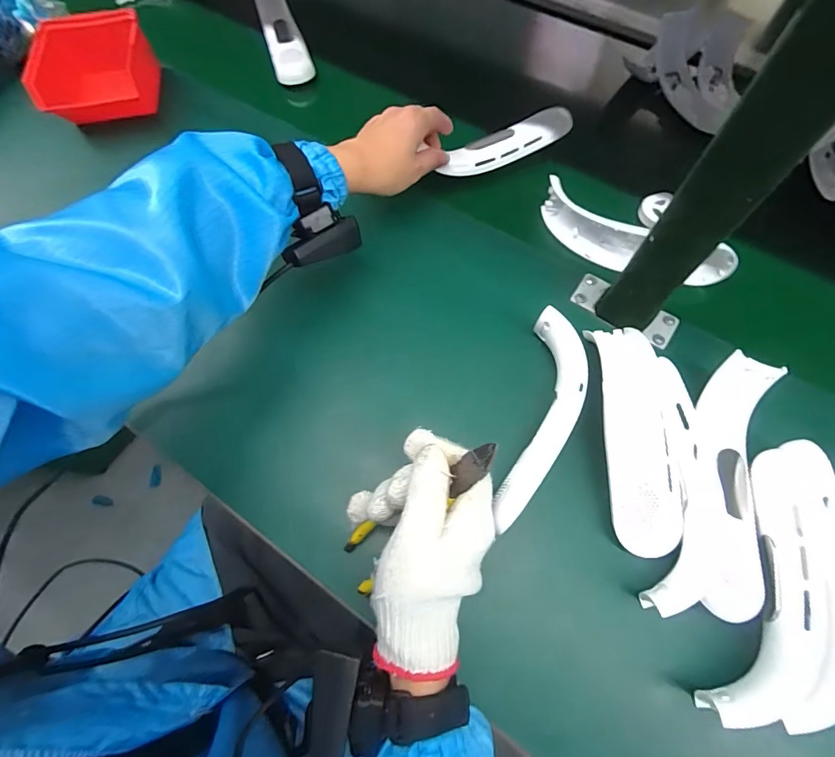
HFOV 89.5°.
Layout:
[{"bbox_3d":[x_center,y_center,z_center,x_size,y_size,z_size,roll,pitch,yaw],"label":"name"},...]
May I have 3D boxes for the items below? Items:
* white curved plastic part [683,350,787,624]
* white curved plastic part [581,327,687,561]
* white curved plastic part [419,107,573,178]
[{"bbox_3d":[0.243,0.080,0.335,0.059,0.043,0.199,12,71,8],"label":"white curved plastic part"},{"bbox_3d":[0.183,0.045,0.360,0.049,0.037,0.196,-1,69,4],"label":"white curved plastic part"},{"bbox_3d":[0.101,-0.268,0.483,0.156,0.018,0.043,-24,69,-2],"label":"white curved plastic part"}]

